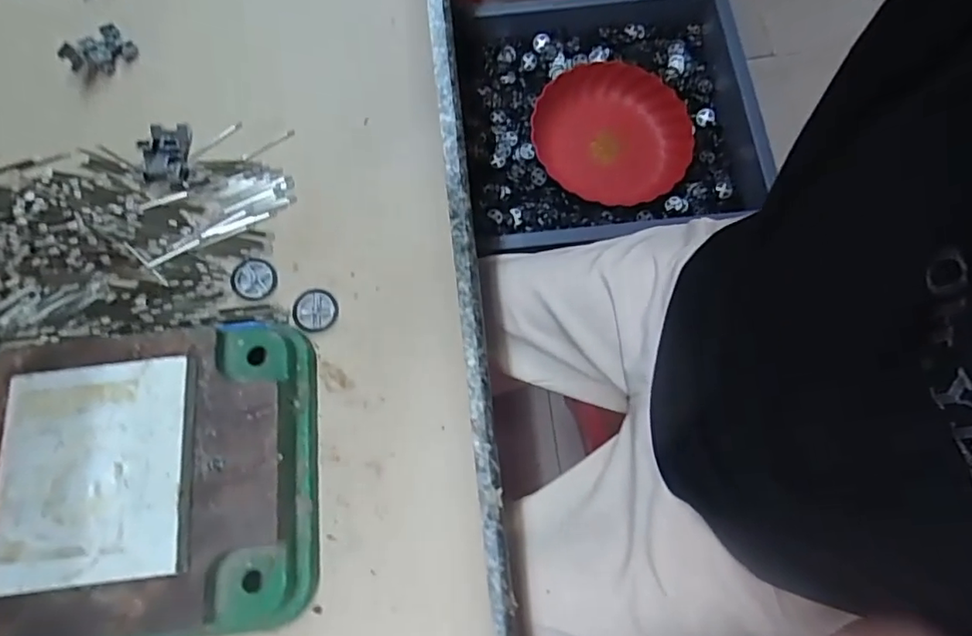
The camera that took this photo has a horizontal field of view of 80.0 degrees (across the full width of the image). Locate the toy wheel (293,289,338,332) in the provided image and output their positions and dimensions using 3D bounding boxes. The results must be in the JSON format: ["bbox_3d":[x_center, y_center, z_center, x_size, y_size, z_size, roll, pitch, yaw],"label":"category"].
[{"bbox_3d":[-0.107,-0.005,0.363,0.027,0.004,0.027,0,72,1],"label":"toy wheel"}]

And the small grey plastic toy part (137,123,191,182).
[{"bbox_3d":[-0.221,-0.116,0.399,0.030,0.012,0.042,-2,72,1],"label":"small grey plastic toy part"}]

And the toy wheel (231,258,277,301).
[{"bbox_3d":[-0.149,-0.026,0.370,0.030,0.004,0.027,43,78,13],"label":"toy wheel"}]

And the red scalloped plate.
[{"bbox_3d":[0.199,-0.283,0.899,0.246,0.061,0.226,-1,72,1],"label":"red scalloped plate"}]

